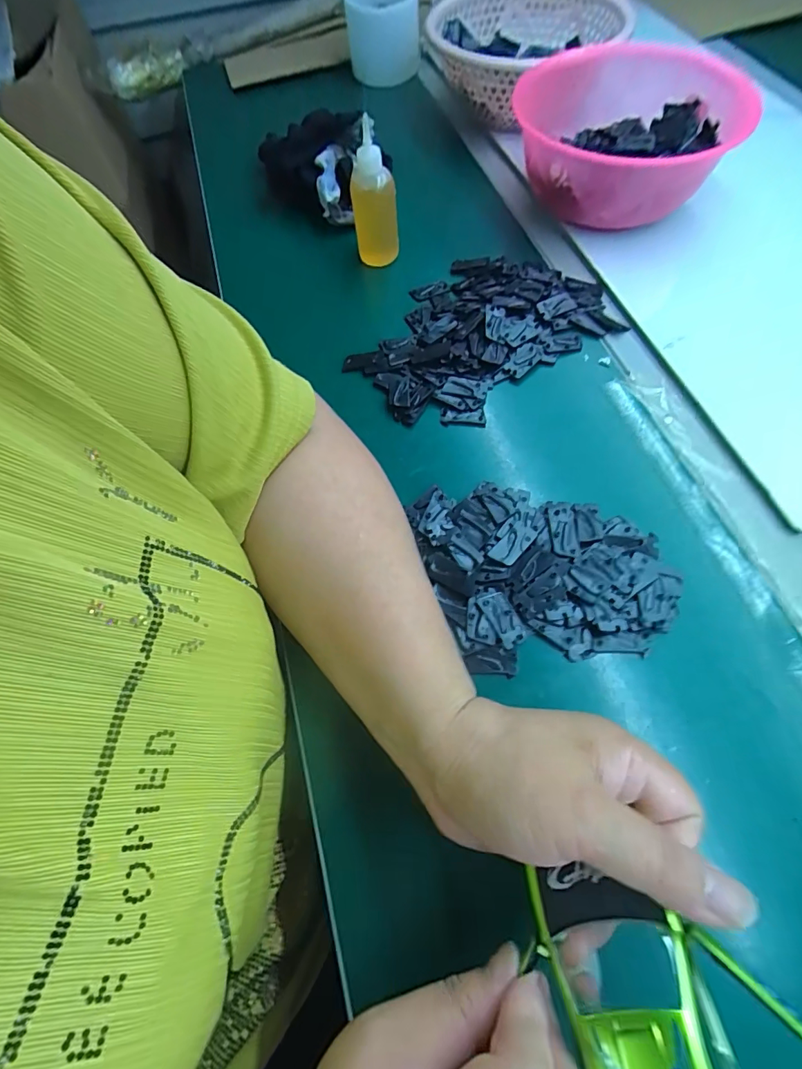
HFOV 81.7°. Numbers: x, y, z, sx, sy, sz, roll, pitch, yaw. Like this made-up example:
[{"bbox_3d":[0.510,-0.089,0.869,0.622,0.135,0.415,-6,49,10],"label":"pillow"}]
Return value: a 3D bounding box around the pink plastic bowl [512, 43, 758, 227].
[{"bbox_3d":[0.198,-0.358,0.428,0.174,0.091,0.206,3,65,4],"label":"pink plastic bowl"}]

